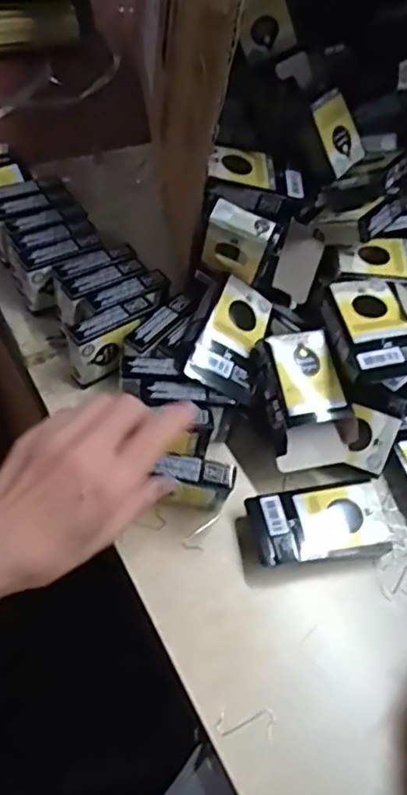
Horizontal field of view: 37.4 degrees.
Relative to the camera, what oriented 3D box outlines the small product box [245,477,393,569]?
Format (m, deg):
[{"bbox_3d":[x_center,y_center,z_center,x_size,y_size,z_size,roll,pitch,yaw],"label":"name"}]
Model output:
[{"bbox_3d":[0.083,0.092,0.437,0.098,0.026,0.055,-5,56,-11],"label":"small product box"}]

